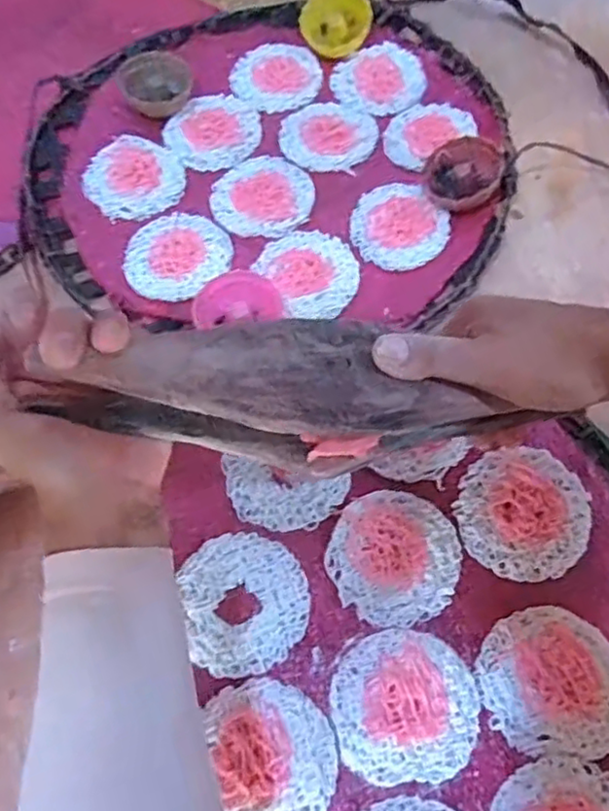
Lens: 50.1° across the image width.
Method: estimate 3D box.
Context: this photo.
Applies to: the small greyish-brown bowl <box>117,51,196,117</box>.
[{"bbox_3d":[-0.125,-0.274,0.556,0.061,0.021,0.052,-19,67,-8],"label":"small greyish-brown bowl"}]

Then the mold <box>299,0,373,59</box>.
[{"bbox_3d":[0.027,-0.350,0.591,0.068,0.022,0.068,-1,82,6],"label":"mold"}]

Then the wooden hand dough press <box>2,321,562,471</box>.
[{"bbox_3d":[-0.020,-0.008,0.313,0.203,0.059,0.053,5,66,-3],"label":"wooden hand dough press"}]

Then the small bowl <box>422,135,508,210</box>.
[{"bbox_3d":[0.122,-0.180,0.504,0.056,0.020,0.058,0,66,0],"label":"small bowl"}]

